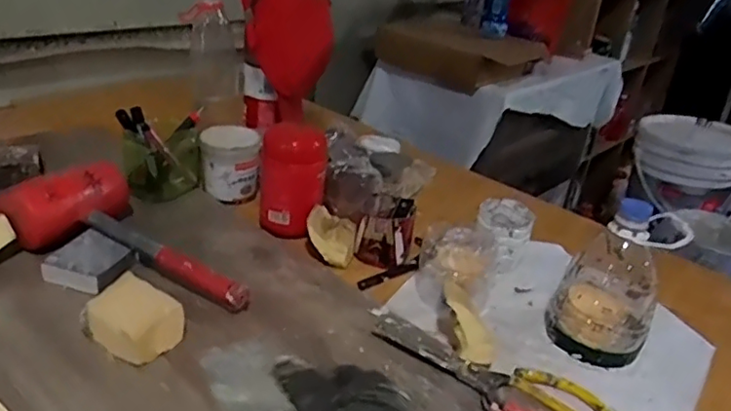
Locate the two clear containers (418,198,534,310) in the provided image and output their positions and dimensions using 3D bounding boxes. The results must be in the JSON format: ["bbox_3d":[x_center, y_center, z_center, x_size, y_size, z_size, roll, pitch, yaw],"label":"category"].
[{"bbox_3d":[0.132,0.053,0.740,0.084,0.077,0.188,23,31,29],"label":"two clear containers"}]

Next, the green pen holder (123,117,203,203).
[{"bbox_3d":[-0.274,-0.067,0.822,0.068,0.106,0.082,17,28,20],"label":"green pen holder"}]

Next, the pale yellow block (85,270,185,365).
[{"bbox_3d":[-0.218,0.107,0.570,0.074,0.052,0.058,15,28,16],"label":"pale yellow block"}]

